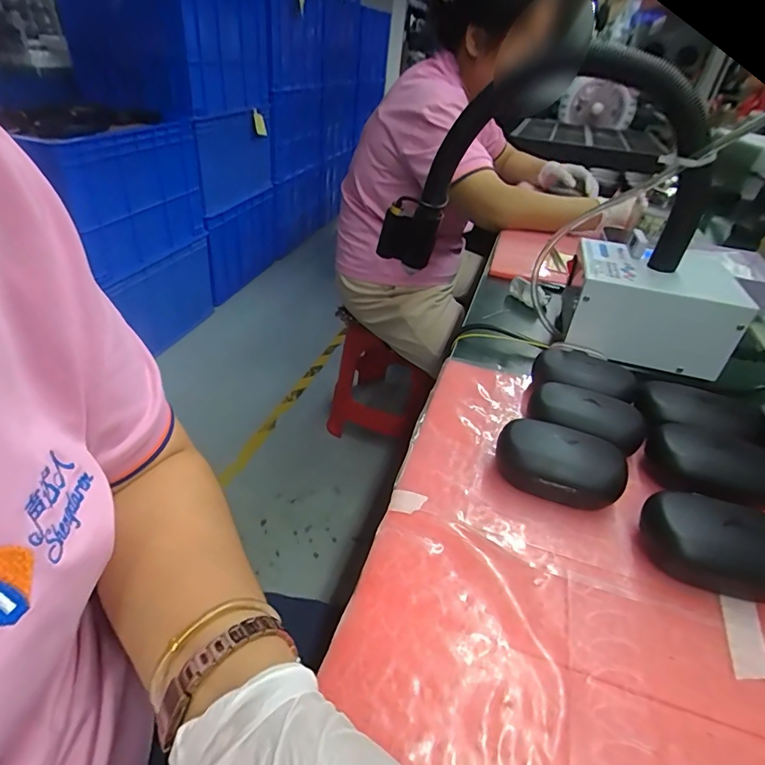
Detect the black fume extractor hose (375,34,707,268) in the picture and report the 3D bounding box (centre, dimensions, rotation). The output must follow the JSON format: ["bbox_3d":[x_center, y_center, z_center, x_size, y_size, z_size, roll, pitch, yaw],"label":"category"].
[{"bbox_3d":[0.160,-0.213,0.511,0.334,0.229,0.057,23,39,23],"label":"black fume extractor hose"}]

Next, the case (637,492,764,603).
[{"bbox_3d":[0.207,0.099,0.286,0.084,0.039,0.050,16,37,14],"label":"case"}]

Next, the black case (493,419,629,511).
[{"bbox_3d":[0.125,0.060,0.334,0.086,0.035,0.048,21,38,20],"label":"black case"}]

